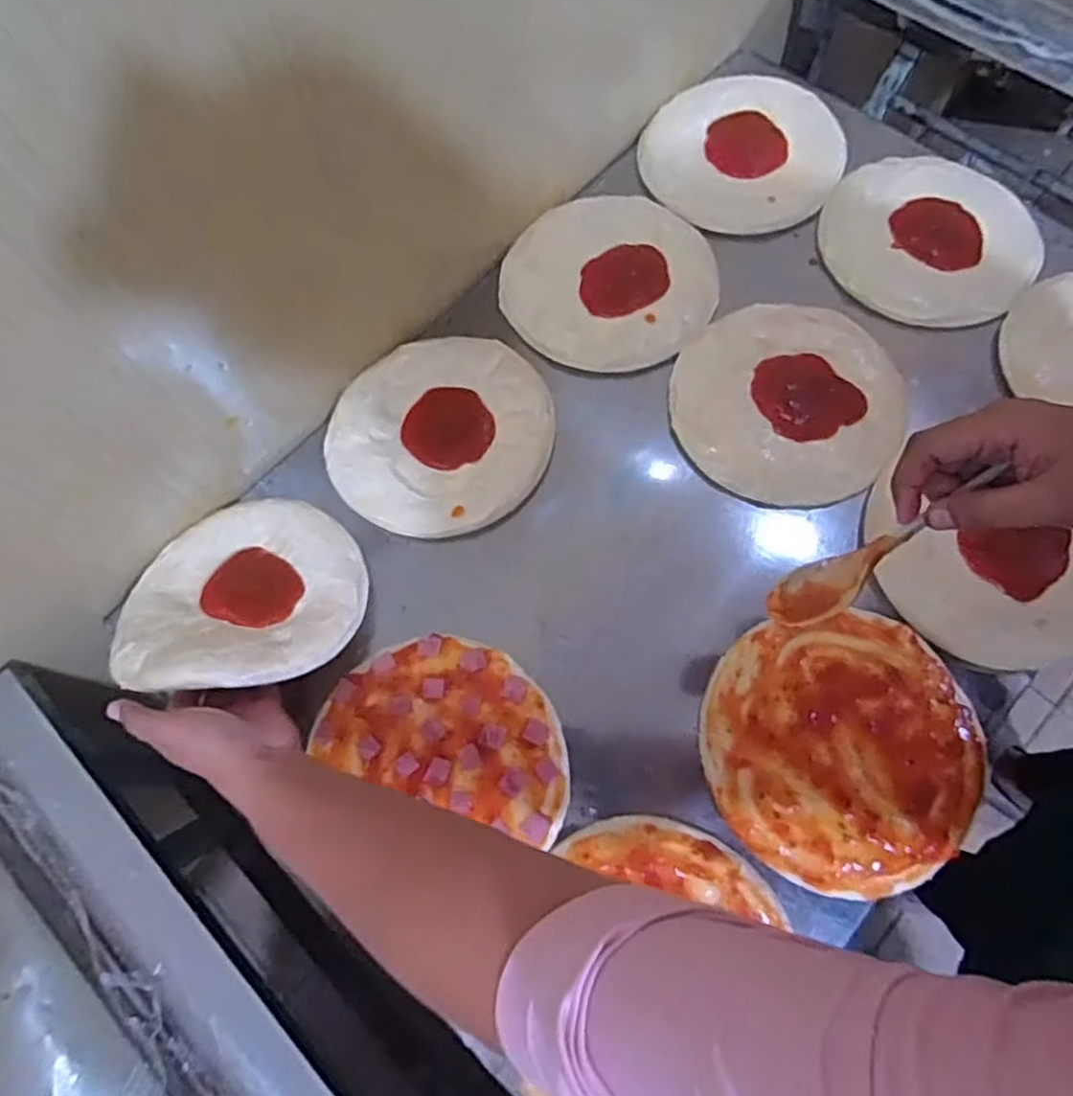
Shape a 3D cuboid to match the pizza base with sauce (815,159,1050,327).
[{"bbox_3d":[0.380,-0.302,0.695,0.194,0.013,0.193,-1,70,2],"label":"pizza base with sauce"}]

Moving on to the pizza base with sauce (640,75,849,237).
[{"bbox_3d":[0.214,-0.406,0.739,0.185,0.019,0.201,-1,70,2],"label":"pizza base with sauce"}]

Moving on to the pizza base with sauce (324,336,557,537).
[{"bbox_3d":[-0.085,-0.105,0.635,0.188,0.006,0.191,-1,70,2],"label":"pizza base with sauce"}]

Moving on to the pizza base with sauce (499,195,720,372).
[{"bbox_3d":[0.070,-0.259,0.692,0.197,0.016,0.196,-1,70,2],"label":"pizza base with sauce"}]

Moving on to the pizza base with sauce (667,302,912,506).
[{"bbox_3d":[0.219,-0.135,0.629,0.194,0.019,0.192,-1,70,2],"label":"pizza base with sauce"}]

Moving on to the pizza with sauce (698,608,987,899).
[{"bbox_3d":[0.226,0.147,0.532,0.193,0.021,0.189,-5,70,1],"label":"pizza with sauce"}]

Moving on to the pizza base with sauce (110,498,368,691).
[{"bbox_3d":[-0.238,0.032,0.572,0.195,0.038,0.185,-8,50,-2],"label":"pizza base with sauce"}]

